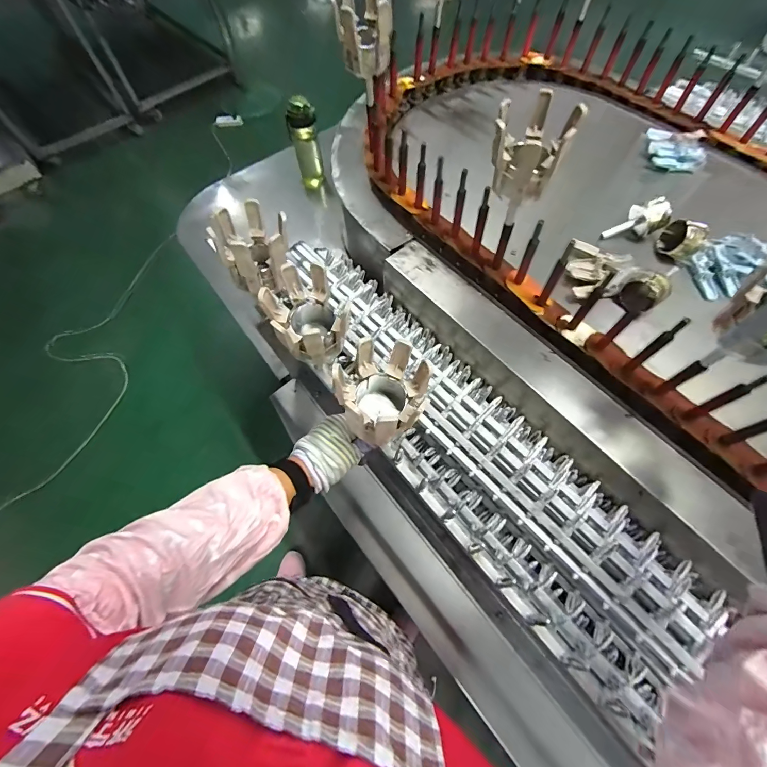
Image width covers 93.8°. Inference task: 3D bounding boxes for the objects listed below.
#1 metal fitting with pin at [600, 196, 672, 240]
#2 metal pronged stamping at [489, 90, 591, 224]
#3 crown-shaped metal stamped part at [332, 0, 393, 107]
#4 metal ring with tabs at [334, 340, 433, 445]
[{"bbox_3d":[0.472,-0.305,0.667,0.095,0.066,0.046,14,63,11],"label":"metal fitting with pin"},{"bbox_3d":[0.175,-0.289,0.456,0.079,0.119,0.093,-13,61,-4],"label":"metal pronged stamping"},{"bbox_3d":[-0.028,-0.578,0.610,0.087,0.130,0.075,2,61,5],"label":"crown-shaped metal stamped part"},{"bbox_3d":[-0.002,0.009,0.410,0.099,0.074,0.096,-2,61,3],"label":"metal ring with tabs"}]

